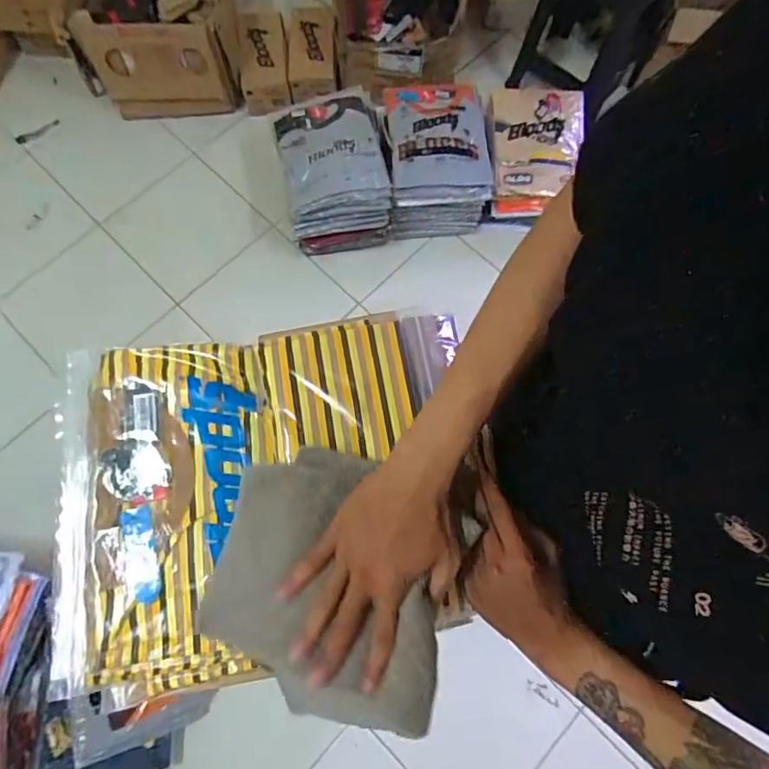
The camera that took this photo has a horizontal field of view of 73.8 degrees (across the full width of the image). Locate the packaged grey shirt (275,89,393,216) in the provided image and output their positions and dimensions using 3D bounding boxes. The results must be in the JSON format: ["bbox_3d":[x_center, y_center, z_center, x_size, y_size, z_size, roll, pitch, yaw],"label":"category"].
[{"bbox_3d":[-0.153,-0.674,1.435,0.286,0.032,0.387,-10,73,-4],"label":"packaged grey shirt"}]

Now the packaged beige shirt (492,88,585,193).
[{"bbox_3d":[0.449,-0.717,1.500,0.272,0.043,0.334,-2,87,-3],"label":"packaged beige shirt"}]

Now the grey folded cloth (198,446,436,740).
[{"bbox_3d":[-0.053,0.162,0.427,0.197,0.021,0.208,3,81,14],"label":"grey folded cloth"}]

